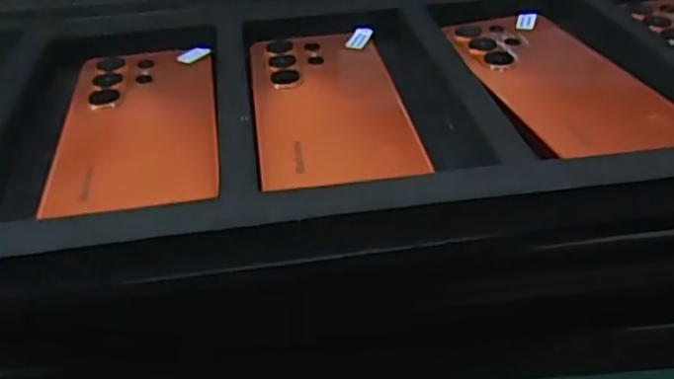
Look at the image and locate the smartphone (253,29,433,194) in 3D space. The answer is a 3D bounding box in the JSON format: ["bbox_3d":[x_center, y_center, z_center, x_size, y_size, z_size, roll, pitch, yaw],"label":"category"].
[{"bbox_3d":[-0.005,-0.050,0.341,0.076,0.007,0.149,-9,38,-3],"label":"smartphone"}]

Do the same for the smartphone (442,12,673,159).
[{"bbox_3d":[0.118,-0.062,0.348,0.075,0.004,0.153,-11,39,-10],"label":"smartphone"}]

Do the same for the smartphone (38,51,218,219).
[{"bbox_3d":[-0.102,-0.036,0.332,0.074,0.012,0.144,-8,38,-6],"label":"smartphone"}]

